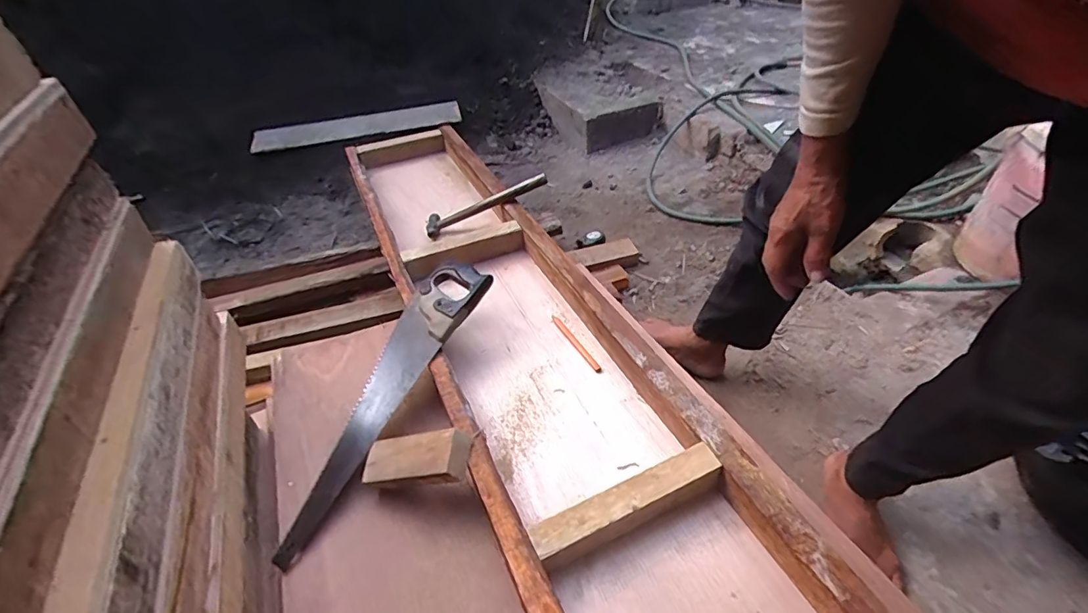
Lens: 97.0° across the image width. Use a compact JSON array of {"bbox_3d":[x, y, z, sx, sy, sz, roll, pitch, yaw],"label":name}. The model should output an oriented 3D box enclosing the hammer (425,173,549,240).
[{"bbox_3d":[-0.132,-0.232,1.080,0.287,0.030,0.061,-23,42,6],"label":"hammer"}]

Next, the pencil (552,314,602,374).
[{"bbox_3d":[0.053,0.060,0.818,0.014,0.004,0.153,-22,45,-19],"label":"pencil"}]

